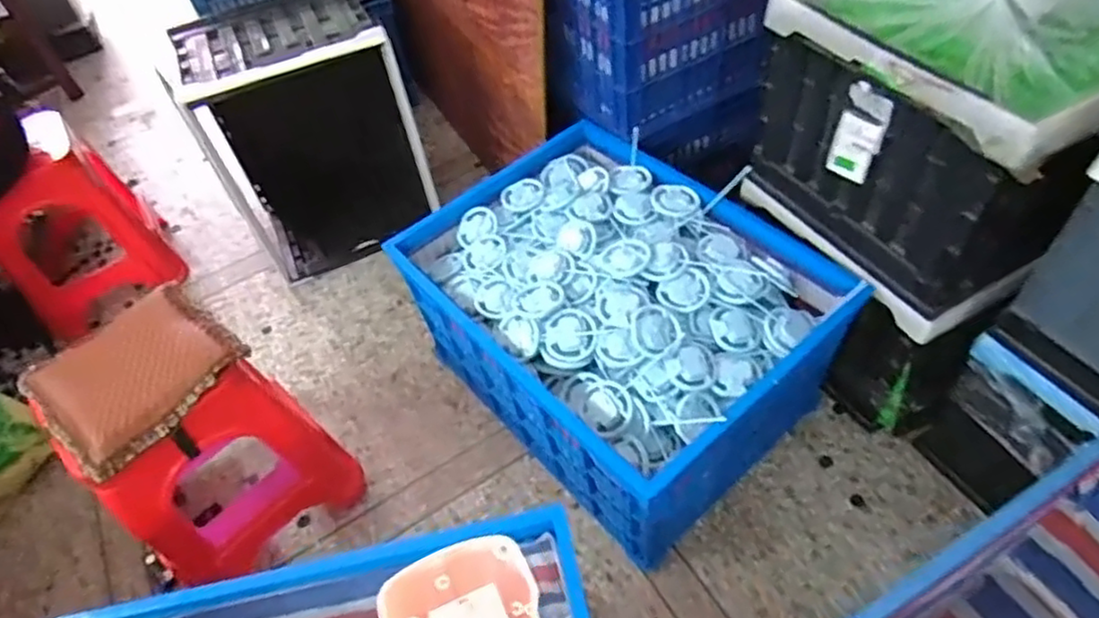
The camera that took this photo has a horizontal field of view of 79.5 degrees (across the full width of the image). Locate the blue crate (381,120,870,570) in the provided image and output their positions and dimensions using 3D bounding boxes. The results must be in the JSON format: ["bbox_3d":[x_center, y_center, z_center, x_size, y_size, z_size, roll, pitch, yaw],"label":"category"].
[{"bbox_3d":[0.149,0.009,1.534,0.667,0.394,0.867,-34,57,-20],"label":"blue crate"}]

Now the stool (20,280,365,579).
[{"bbox_3d":[-0.697,0.267,1.337,0.354,0.497,0.375,35,63,28],"label":"stool"}]

